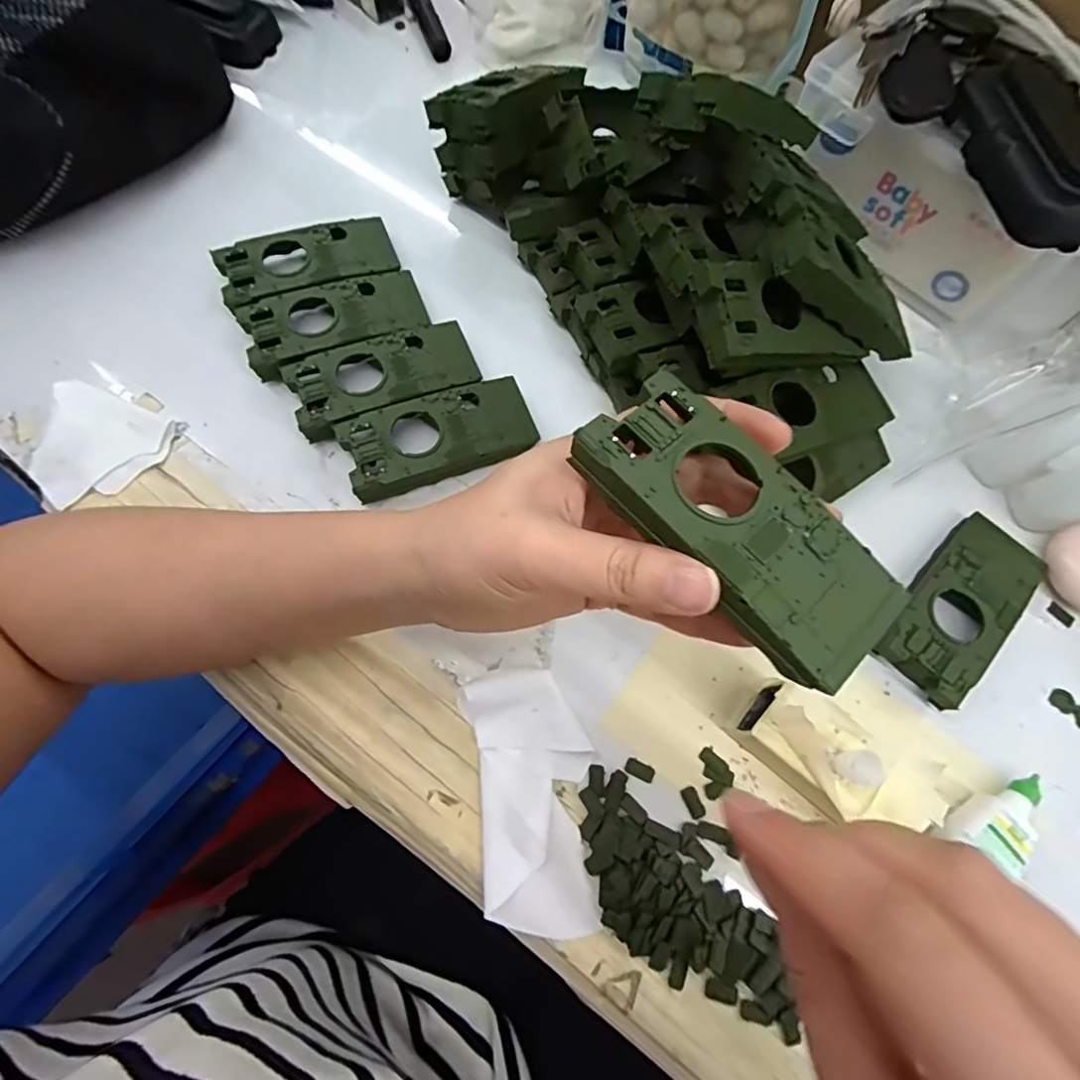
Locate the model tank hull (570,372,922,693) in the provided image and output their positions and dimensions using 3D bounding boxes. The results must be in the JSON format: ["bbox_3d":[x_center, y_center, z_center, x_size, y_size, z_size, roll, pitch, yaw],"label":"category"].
[{"bbox_3d":[0.061,-0.005,0.171,0.101,0.011,0.049,43,75,10],"label":"model tank hull"}]

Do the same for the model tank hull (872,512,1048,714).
[{"bbox_3d":[0.219,0.034,0.291,0.046,0.019,0.103,43,75,12],"label":"model tank hull"}]

